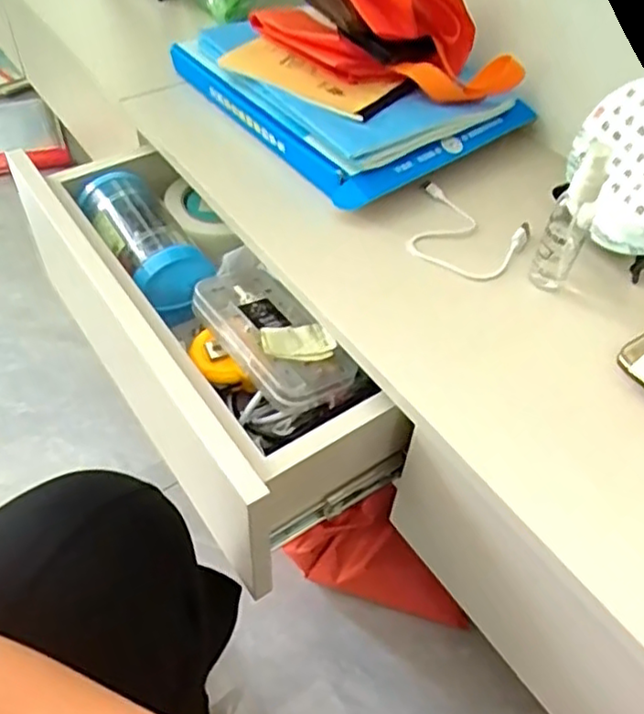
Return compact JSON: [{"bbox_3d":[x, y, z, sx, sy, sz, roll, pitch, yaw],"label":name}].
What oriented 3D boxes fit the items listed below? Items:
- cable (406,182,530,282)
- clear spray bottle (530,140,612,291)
[{"bbox_3d":[0.123,-0.111,0.607,0.112,0.013,0.099,28,54,19],"label":"cable"},{"bbox_3d":[0.202,-0.112,0.535,0.030,0.129,0.031,26,53,17],"label":"clear spray bottle"}]

